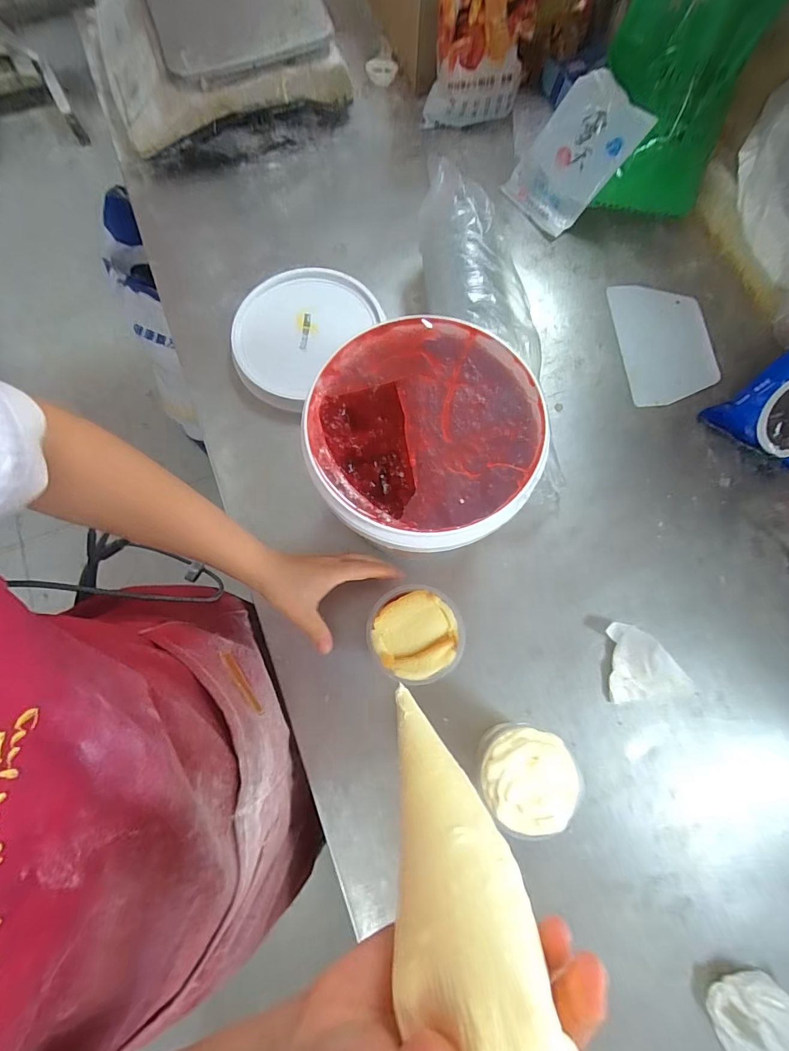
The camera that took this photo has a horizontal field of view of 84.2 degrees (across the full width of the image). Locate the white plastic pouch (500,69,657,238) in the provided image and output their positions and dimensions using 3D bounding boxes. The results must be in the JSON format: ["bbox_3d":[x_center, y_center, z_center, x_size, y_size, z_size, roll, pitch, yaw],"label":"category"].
[{"bbox_3d":[0.245,-0.506,0.601,0.112,0.156,0.031,40,45,-8],"label":"white plastic pouch"}]

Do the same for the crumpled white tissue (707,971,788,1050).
[{"bbox_3d":[0.339,0.457,0.395,0.085,0.035,0.080,-11,77,-4],"label":"crumpled white tissue"}]

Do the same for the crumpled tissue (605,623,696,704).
[{"bbox_3d":[0.275,0.149,0.469,0.077,0.043,0.083,1,76,-1],"label":"crumpled tissue"}]

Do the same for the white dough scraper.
[{"bbox_3d":[0.368,-0.253,0.598,0.122,0.005,0.181,-5,76,-3],"label":"white dough scraper"}]

